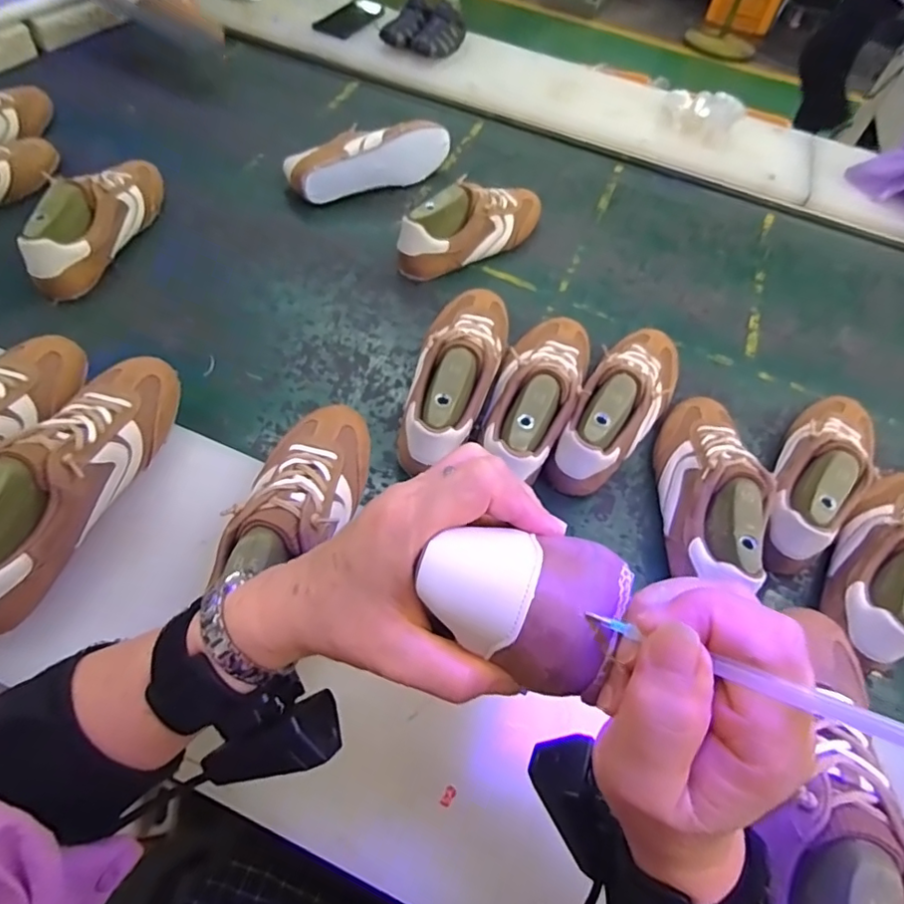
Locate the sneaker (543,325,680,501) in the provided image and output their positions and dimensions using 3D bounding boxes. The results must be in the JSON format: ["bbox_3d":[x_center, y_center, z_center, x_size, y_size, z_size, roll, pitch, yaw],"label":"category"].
[{"bbox_3d":[0.197,-0.061,0.637,0.079,0.104,0.283,29,59,15],"label":"sneaker"}]

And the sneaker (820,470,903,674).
[{"bbox_3d":[0.444,0.090,0.554,0.087,0.084,0.271,40,63,21],"label":"sneaker"}]

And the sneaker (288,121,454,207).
[{"bbox_3d":[-0.128,-0.454,0.862,0.258,0.082,0.084,-33,64,-22],"label":"sneaker"}]

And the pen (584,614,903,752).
[{"bbox_3d":[0.097,0.070,0.164,0.121,0.009,0.008,11,49,45],"label":"pen"}]

